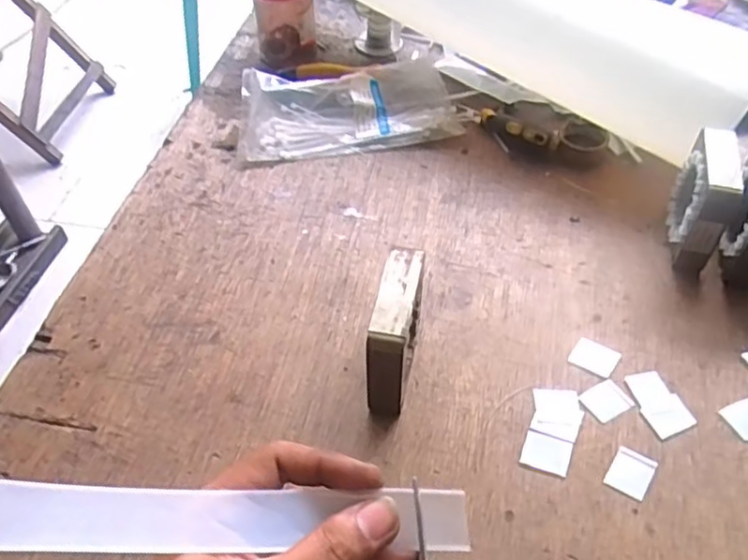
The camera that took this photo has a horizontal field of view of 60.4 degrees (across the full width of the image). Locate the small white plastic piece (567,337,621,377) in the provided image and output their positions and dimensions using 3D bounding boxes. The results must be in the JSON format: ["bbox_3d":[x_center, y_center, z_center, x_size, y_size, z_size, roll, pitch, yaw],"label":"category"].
[{"bbox_3d":[0.141,0.049,0.410,0.027,0.004,0.021,25,54,21],"label":"small white plastic piece"}]

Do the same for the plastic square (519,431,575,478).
[{"bbox_3d":[0.099,0.099,0.369,0.027,0.004,0.022,14,50,13],"label":"plastic square"}]

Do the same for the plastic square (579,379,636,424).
[{"bbox_3d":[0.141,0.073,0.389,0.026,0.004,0.023,-24,53,-19],"label":"plastic square"}]

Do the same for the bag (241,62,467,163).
[{"bbox_3d":[-0.021,-0.150,0.560,0.196,0.040,0.077,-10,49,-7],"label":"bag"}]

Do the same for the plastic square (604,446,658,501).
[{"bbox_3d":[0.144,0.107,0.359,0.022,0.004,0.028,27,54,22],"label":"plastic square"}]

